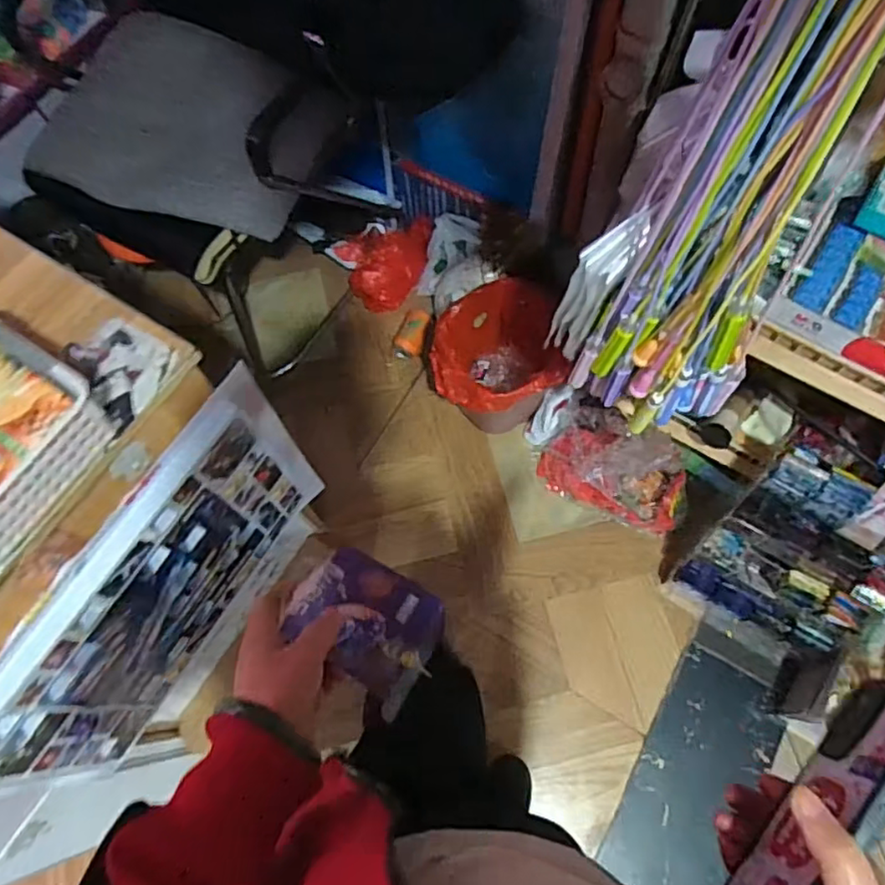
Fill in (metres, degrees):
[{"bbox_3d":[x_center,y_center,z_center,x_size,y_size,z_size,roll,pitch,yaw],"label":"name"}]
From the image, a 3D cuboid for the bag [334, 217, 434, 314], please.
[{"bbox_3d":[-0.119,-0.438,1.529,0.234,0.108,0.172,-27,71,-8],"label":"bag"}]

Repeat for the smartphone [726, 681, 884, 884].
[{"bbox_3d":[0.206,0.197,0.337,0.015,0.073,0.159,37,85,15],"label":"smartphone"}]

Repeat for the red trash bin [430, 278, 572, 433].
[{"bbox_3d":[0.117,-0.169,1.341,0.258,0.257,0.287,0,69,2],"label":"red trash bin"}]

